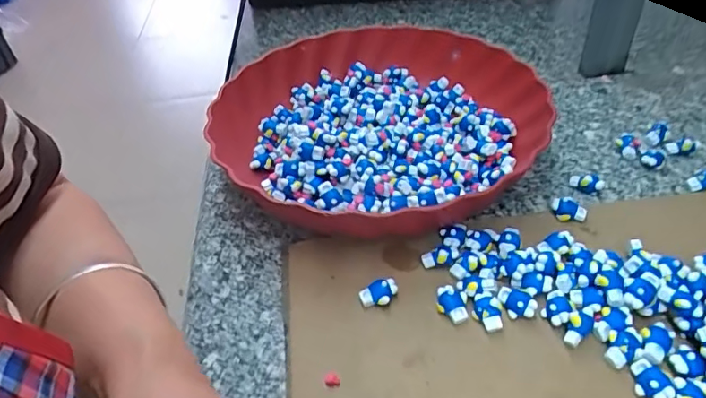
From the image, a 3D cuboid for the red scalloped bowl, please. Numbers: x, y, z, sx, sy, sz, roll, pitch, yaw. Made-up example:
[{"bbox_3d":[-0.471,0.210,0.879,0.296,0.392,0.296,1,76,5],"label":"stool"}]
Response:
[{"bbox_3d":[0.021,-0.065,0.403,0.243,0.048,0.252,-4,43,4],"label":"red scalloped bowl"}]

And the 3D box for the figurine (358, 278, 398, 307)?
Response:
[{"bbox_3d":[0.015,0.056,0.304,0.022,0.014,0.010,-13,43,-5],"label":"figurine"}]

